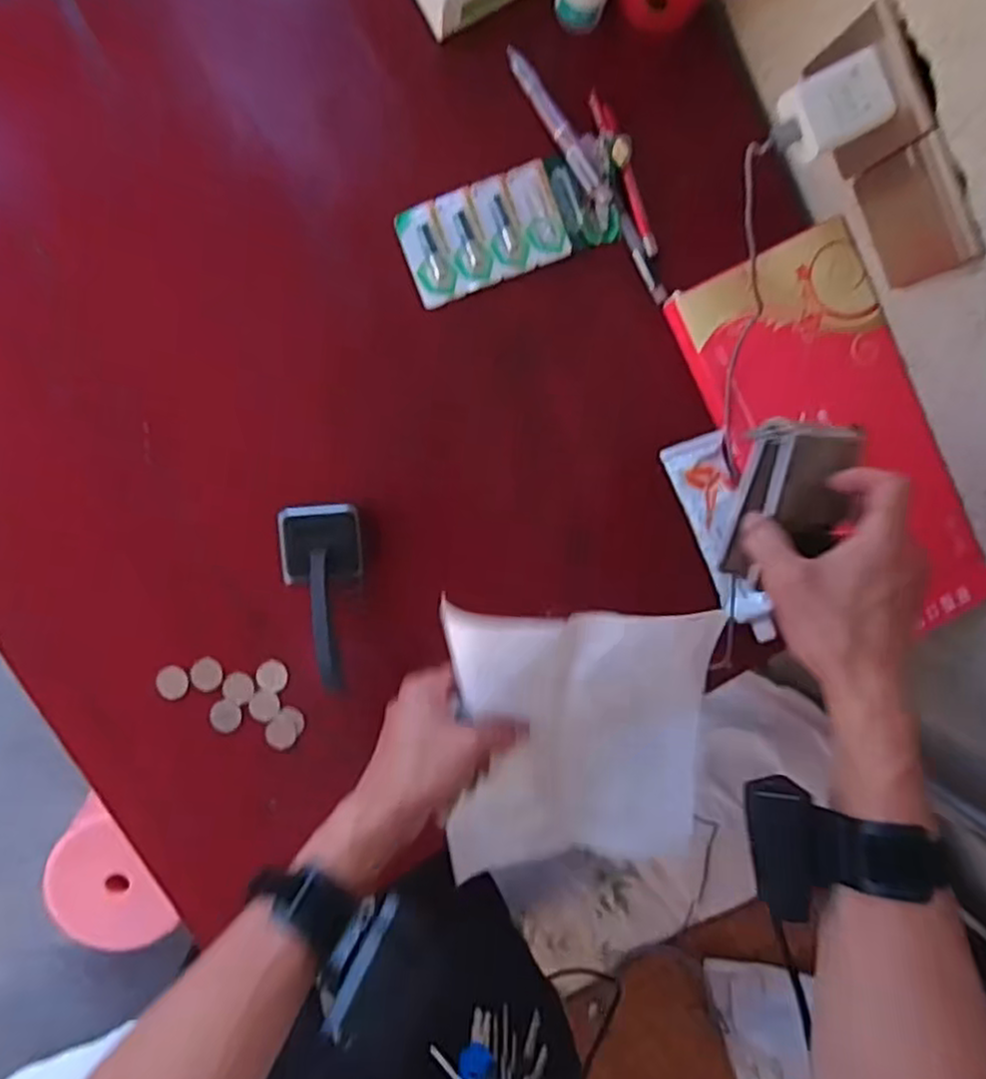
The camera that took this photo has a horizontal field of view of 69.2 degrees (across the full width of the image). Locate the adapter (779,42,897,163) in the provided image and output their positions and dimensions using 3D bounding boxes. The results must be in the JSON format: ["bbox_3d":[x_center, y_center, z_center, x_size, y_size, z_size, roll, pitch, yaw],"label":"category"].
[{"bbox_3d":[0.222,-0.282,0.462,0.064,0.029,0.047,-27,98,-3],"label":"adapter"}]

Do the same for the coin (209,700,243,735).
[{"bbox_3d":[-0.218,0.145,0.582,0.025,0.004,0.027,-1,96,-6],"label":"coin"}]

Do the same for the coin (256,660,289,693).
[{"bbox_3d":[-0.182,0.112,0.588,0.024,0.004,0.026,8,85,-14],"label":"coin"}]

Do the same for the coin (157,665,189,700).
[{"bbox_3d":[-0.259,0.116,0.575,0.024,0.004,0.026,6,95,-7],"label":"coin"}]

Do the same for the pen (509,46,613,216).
[{"bbox_3d":[0.052,-0.317,0.555,0.017,0.012,0.137,-33,98,-2],"label":"pen"}]

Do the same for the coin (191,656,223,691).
[{"bbox_3d":[-0.233,0.110,0.580,0.024,0.004,0.027,7,82,-9],"label":"coin"}]

